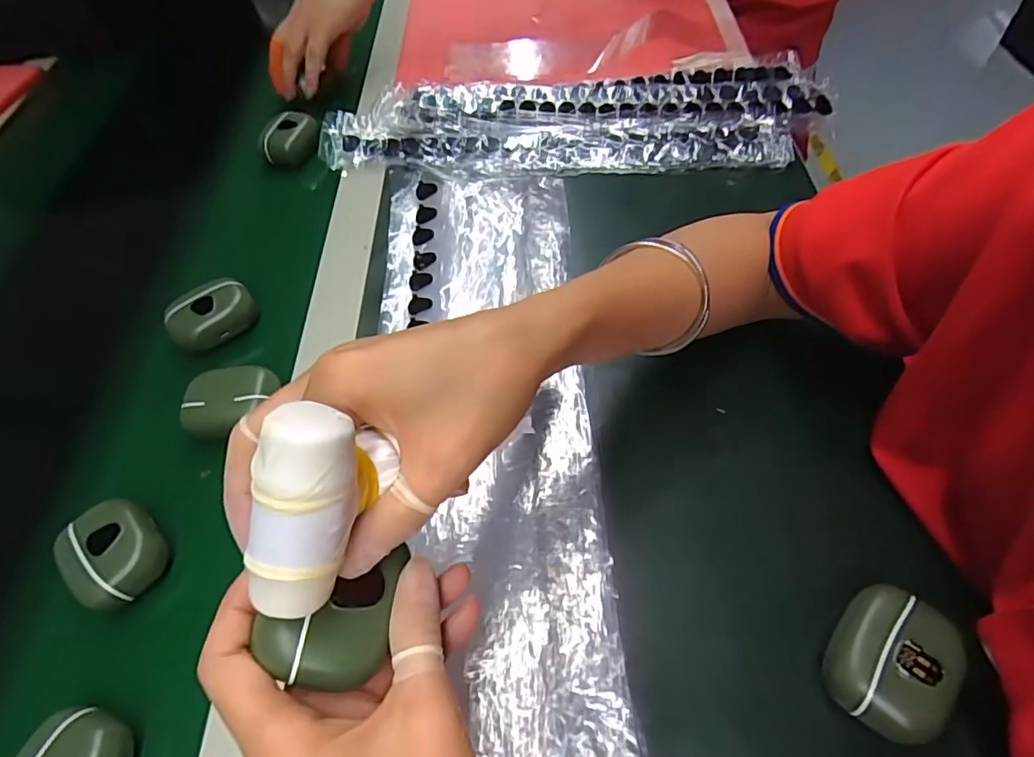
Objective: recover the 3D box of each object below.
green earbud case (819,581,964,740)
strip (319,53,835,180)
[{"bbox_3d":[0.164,0.126,0.250,0.043,0.031,0.057,29,63,23],"label":"green earbud case"},{"bbox_3d":[0.045,-0.222,0.482,0.418,0.023,0.124,-4,56,3],"label":"strip"}]

